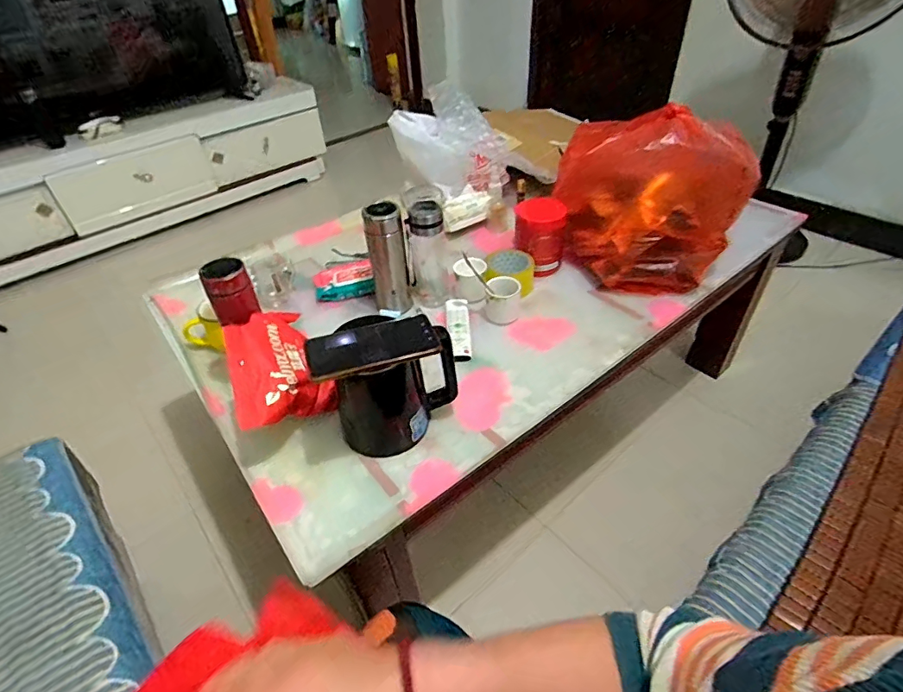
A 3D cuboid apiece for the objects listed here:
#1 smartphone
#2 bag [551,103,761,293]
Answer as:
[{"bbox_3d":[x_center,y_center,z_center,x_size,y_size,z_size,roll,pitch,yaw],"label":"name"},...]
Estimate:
[{"bbox_3d":[-0.102,-0.002,0.625,0.164,0.010,0.086,-14,44,-11],"label":"smartphone"},{"bbox_3d":[0.380,-0.279,0.942,0.355,0.270,0.211,11,45,15],"label":"bag"}]

